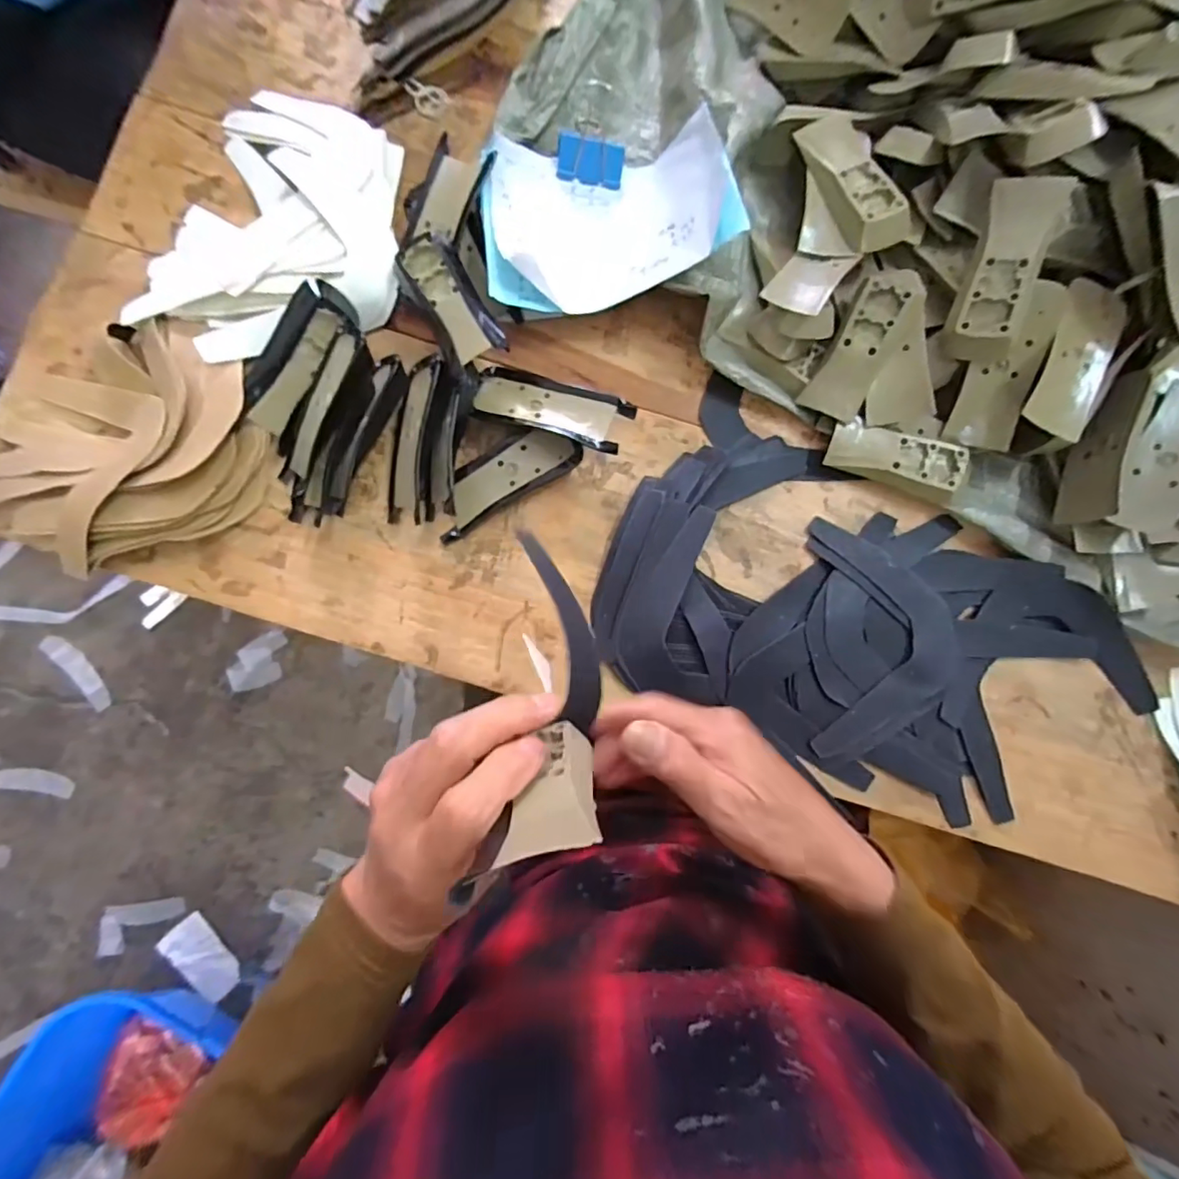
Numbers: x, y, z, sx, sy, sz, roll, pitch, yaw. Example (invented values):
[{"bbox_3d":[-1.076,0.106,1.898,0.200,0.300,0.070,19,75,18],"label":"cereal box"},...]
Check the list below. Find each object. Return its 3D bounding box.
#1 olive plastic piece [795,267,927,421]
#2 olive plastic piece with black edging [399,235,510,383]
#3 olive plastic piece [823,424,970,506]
[{"bbox_3d":[0.200,-0.178,0.396,0.040,0.017,0.107,31,106,16],"label":"olive plastic piece"},{"bbox_3d":[-0.096,-0.200,0.377,0.039,0.014,0.100,-26,86,-5],"label":"olive plastic piece with black edging"},{"bbox_3d":[0.226,-0.096,0.405,0.096,0.027,0.036,17,84,-1],"label":"olive plastic piece"}]

